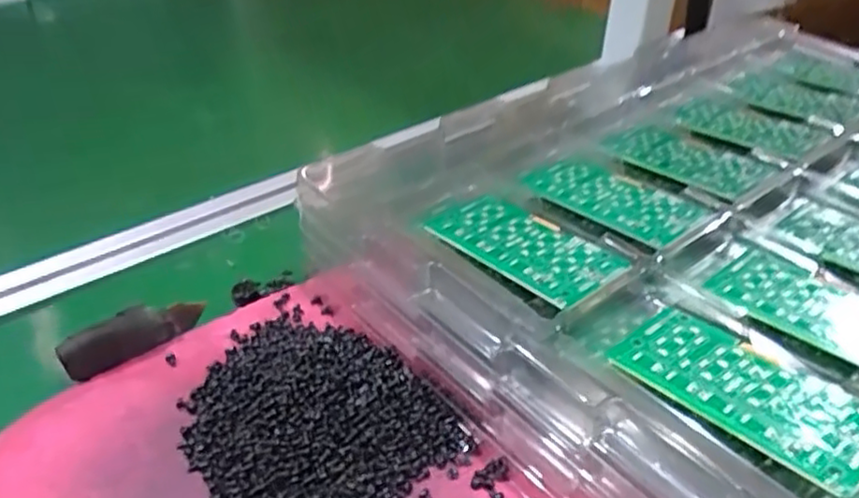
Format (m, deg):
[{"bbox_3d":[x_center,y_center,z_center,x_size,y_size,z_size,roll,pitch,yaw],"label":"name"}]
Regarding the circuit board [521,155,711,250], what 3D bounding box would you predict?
[{"bbox_3d":[0.100,-0.028,0.371,0.051,0.005,0.097,-22,38,-26],"label":"circuit board"}]

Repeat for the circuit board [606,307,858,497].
[{"bbox_3d":[0.121,0.054,0.262,0.048,0.009,0.093,-28,46,-33],"label":"circuit board"}]

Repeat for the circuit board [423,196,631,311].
[{"bbox_3d":[0.044,-0.002,0.332,0.047,0.008,0.095,-27,45,-32],"label":"circuit board"}]

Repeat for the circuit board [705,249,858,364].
[{"bbox_3d":[0.175,0.028,0.298,0.047,0.006,0.091,-29,46,-34],"label":"circuit board"}]

